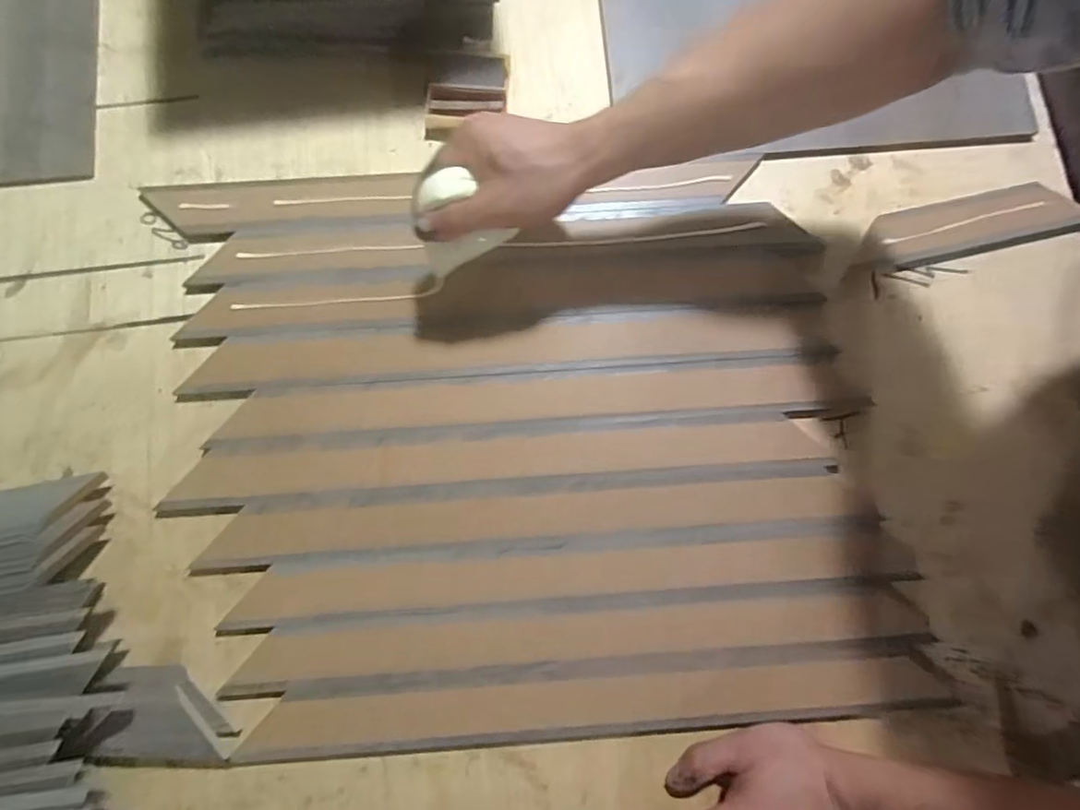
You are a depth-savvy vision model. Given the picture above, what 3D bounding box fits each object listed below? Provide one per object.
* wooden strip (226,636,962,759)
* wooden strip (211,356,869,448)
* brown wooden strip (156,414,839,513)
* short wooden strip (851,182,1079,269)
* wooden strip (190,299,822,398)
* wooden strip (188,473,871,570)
[{"bbox_3d":[0.043,0.214,0.413,0.495,0.010,0.047,-4,80,-1],"label":"wooden strip"},{"bbox_3d":[0.001,-0.001,0.445,0.485,0.004,0.045,-4,80,-1],"label":"wooden strip"},{"bbox_3d":[-0.028,0.045,0.436,0.488,0.004,0.045,-3,80,-1],"label":"brown wooden strip"},{"bbox_3d":[0.357,-0.152,0.473,0.196,0.010,0.049,-12,80,-2],"label":"short wooden strip"},{"bbox_3d":[-0.021,-0.044,0.451,0.502,0.006,0.048,-4,80,-1],"label":"wooden strip"},{"bbox_3d":[0.000,0.088,0.429,0.484,0.004,0.046,-3,80,-1],"label":"wooden strip"}]

